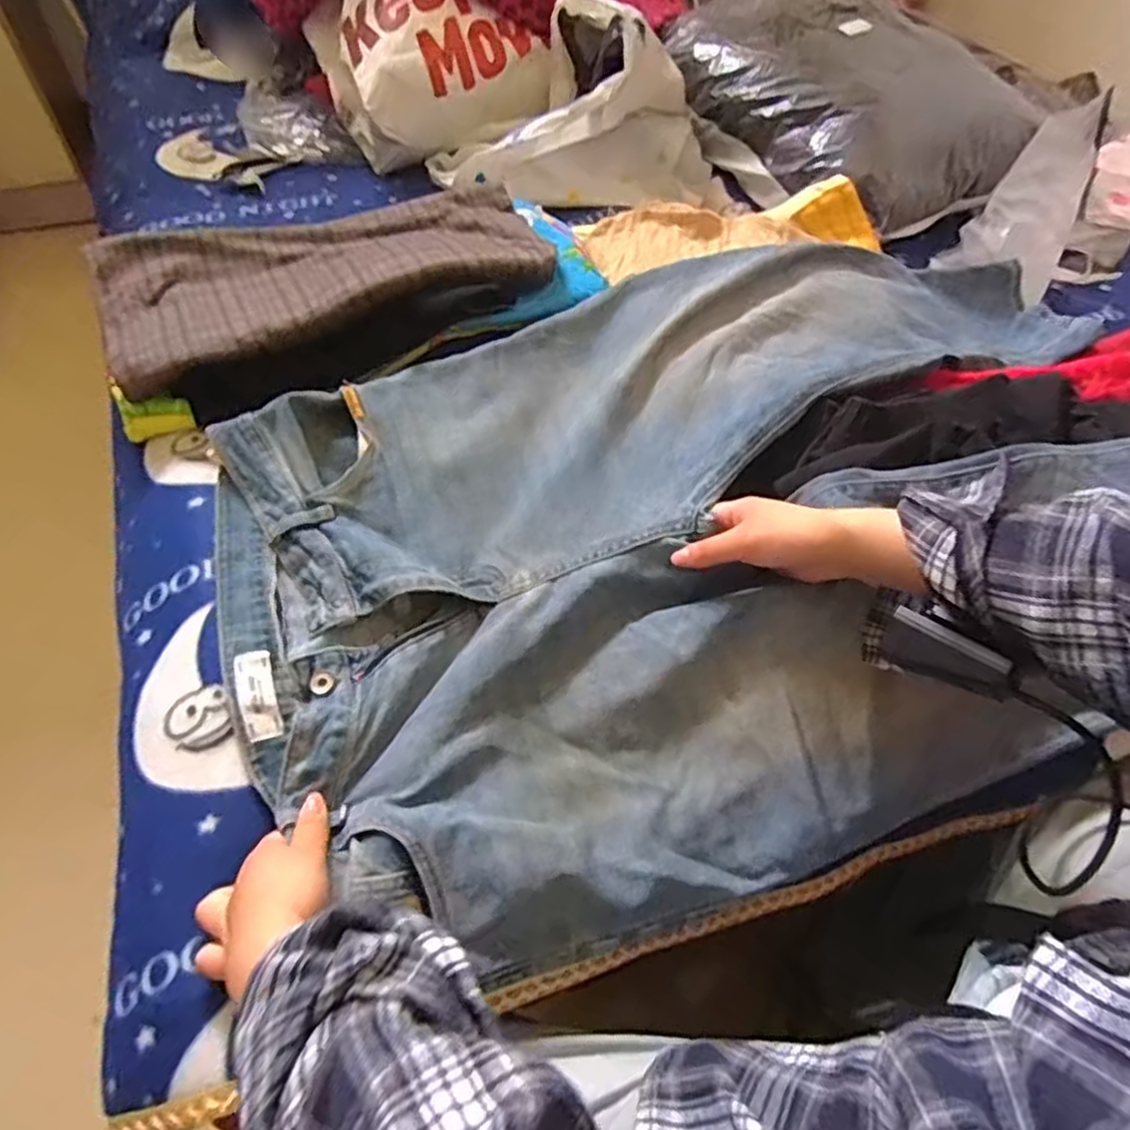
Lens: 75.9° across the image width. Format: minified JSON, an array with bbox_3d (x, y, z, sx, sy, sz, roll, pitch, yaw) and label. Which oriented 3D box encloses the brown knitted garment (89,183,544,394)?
[{"bbox_3d":[-0.222,-0.284,0.687,0.401,0.057,0.187,-16,57,-16],"label":"brown knitted garment"}]

